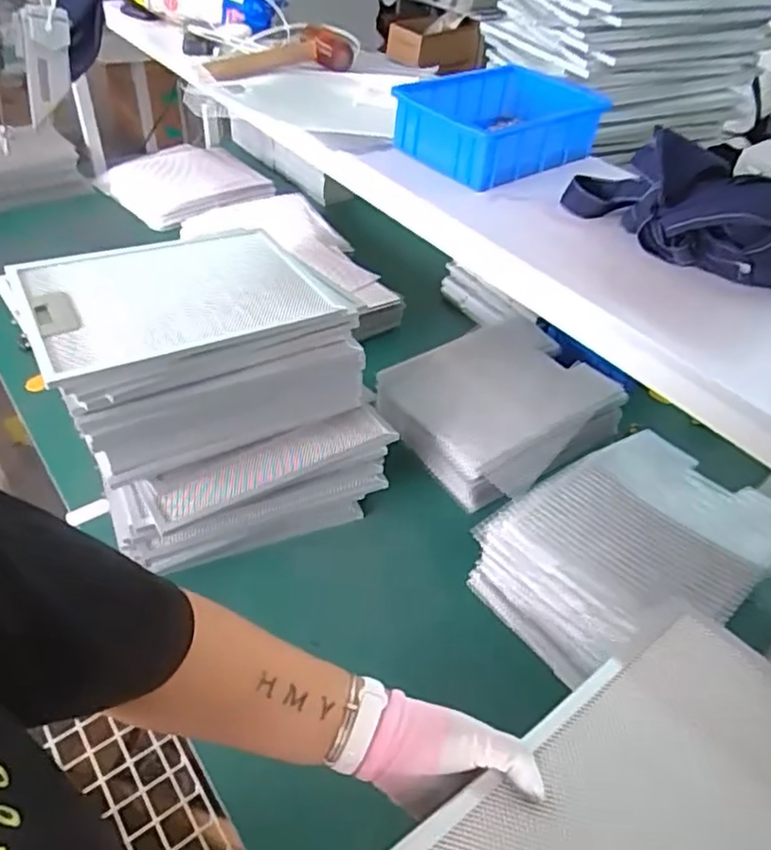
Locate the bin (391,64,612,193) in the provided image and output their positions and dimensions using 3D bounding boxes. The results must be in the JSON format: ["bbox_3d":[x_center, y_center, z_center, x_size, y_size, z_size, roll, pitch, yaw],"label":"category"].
[{"bbox_3d":[0.155,-0.403,0.863,0.245,0.078,0.185,-24,51,-27],"label":"bin"}]

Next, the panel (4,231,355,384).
[{"bbox_3d":[-0.263,-0.168,0.816,0.343,0.027,0.280,-20,49,-24],"label":"panel"}]

